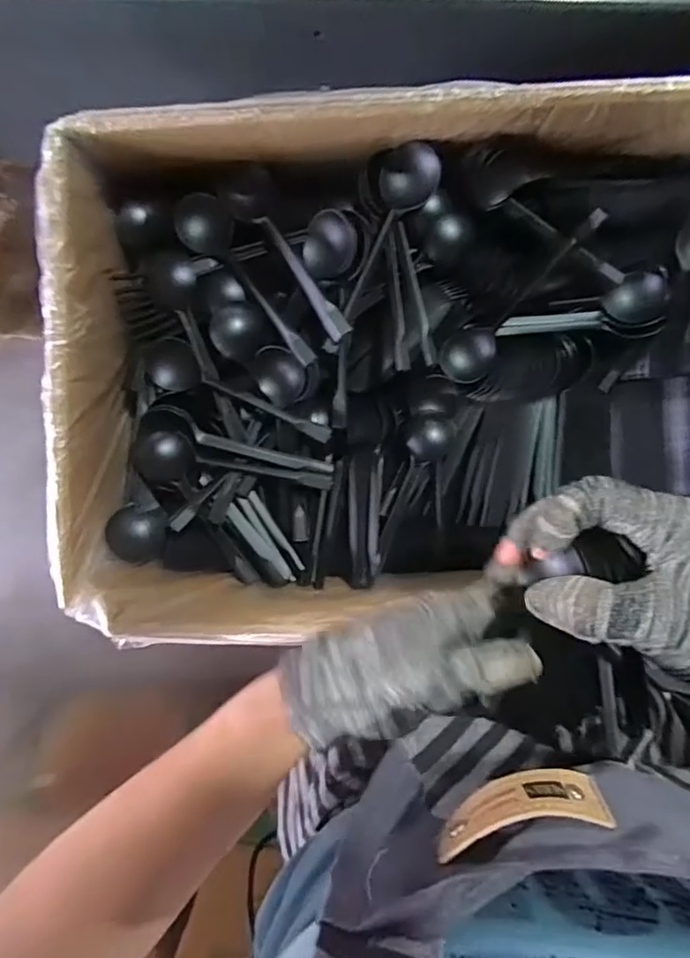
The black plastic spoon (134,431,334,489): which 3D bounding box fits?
[{"bbox_3d":[-0.082,-0.013,0.400,0.145,0.019,0.037,2,99,1],"label":"black plastic spoon"}]

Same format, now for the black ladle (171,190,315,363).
[{"bbox_3d":[-0.065,-0.131,0.370,0.035,0.021,0.137,-37,83,7],"label":"black ladle"}]

